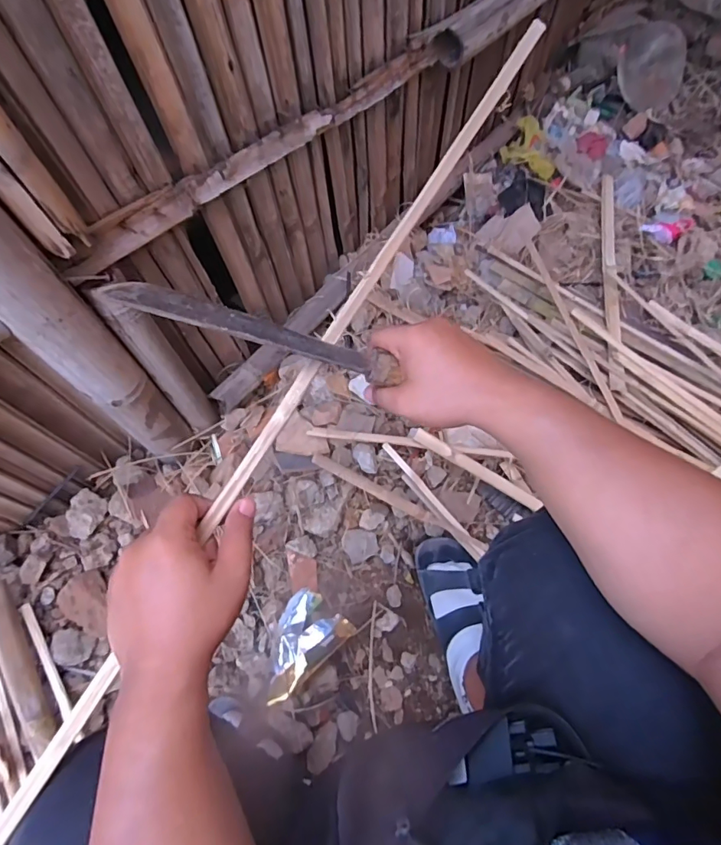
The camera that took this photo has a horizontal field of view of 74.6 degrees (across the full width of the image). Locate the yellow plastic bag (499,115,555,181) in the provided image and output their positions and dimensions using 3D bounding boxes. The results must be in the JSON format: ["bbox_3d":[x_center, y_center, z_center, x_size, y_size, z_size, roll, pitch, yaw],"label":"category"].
[{"bbox_3d":[0.377,-0.613,1.070,0.101,0.043,0.177,-12,65,-6],"label":"yellow plastic bag"}]

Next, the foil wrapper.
[{"bbox_3d":[-0.091,0.312,0.675,0.142,0.017,0.091,-44,61,-5],"label":"foil wrapper"}]

